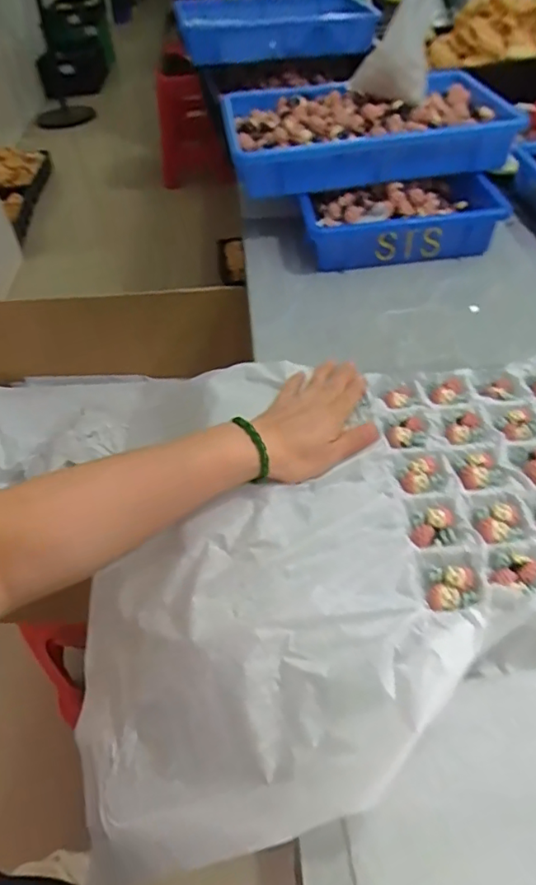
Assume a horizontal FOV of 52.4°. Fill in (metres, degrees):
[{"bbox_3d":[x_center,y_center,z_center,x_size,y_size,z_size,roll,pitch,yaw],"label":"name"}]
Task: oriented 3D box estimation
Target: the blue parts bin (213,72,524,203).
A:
[{"bbox_3d":[0.131,-0.444,0.773,0.377,0.067,0.269,-7,47,-1],"label":"blue parts bin"}]

